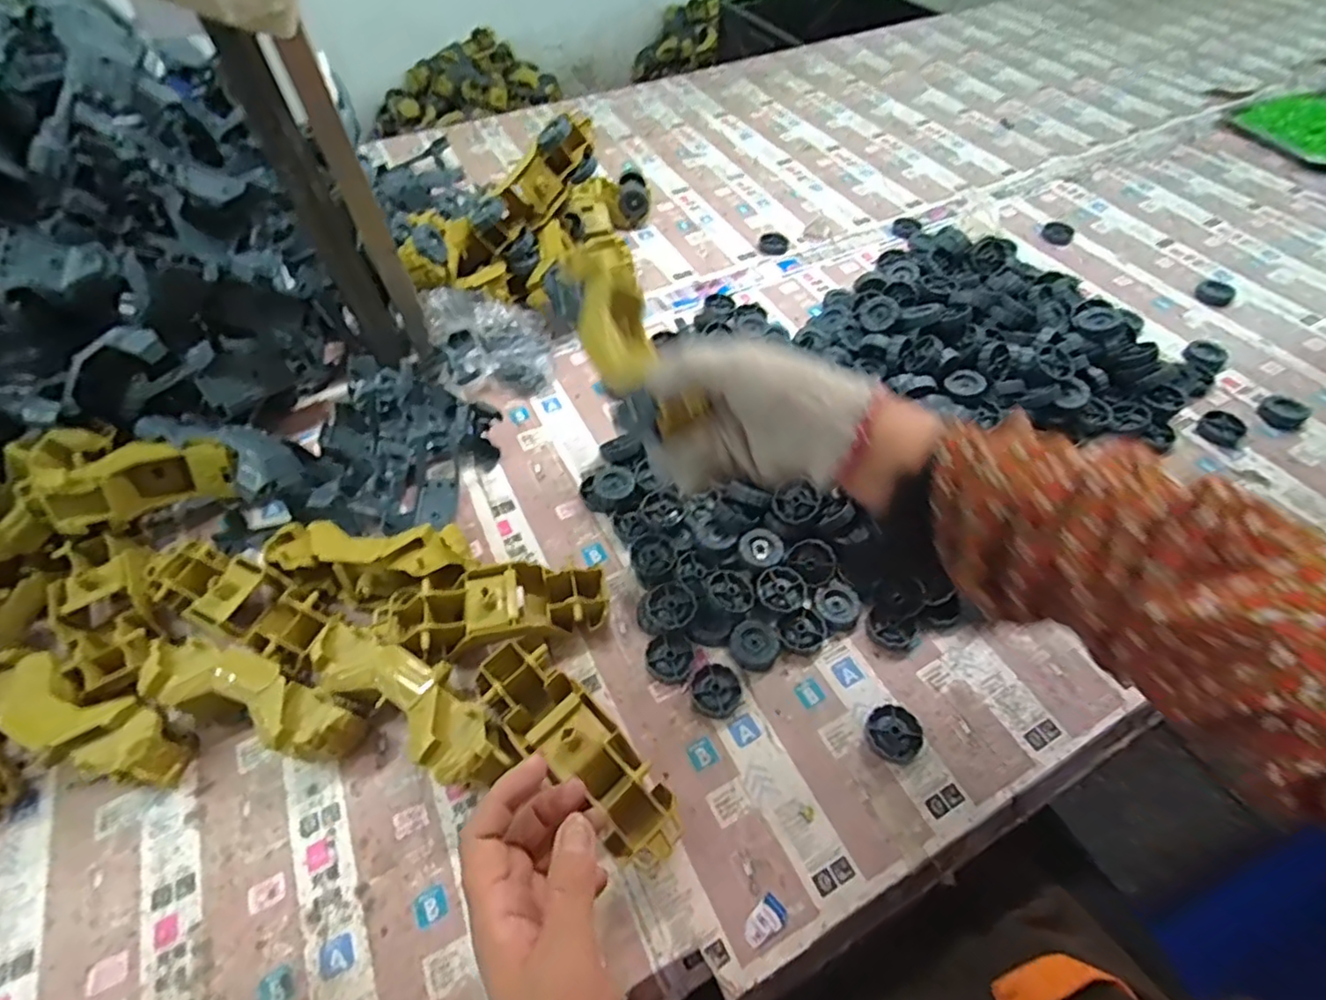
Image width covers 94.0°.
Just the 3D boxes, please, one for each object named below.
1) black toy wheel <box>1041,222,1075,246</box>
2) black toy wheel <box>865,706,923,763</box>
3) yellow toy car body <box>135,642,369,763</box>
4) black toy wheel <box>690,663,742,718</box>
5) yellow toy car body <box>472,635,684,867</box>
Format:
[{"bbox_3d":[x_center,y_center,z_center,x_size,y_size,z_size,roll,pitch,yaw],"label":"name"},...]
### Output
[{"bbox_3d":[0.542,-0.367,0.847,0.039,0.013,0.044,26,60,19],"label":"black toy wheel"},{"bbox_3d":[0.169,0.170,0.452,0.038,0.012,0.038,-1,55,2],"label":"black toy wheel"},{"bbox_3d":[-0.291,0.146,0.448,0.160,0.055,0.045,15,56,11],"label":"yellow toy car body"},{"bbox_3d":[0.041,0.145,0.469,0.037,0.011,0.038,-1,55,2],"label":"black toy wheel"},{"bbox_3d":[-0.060,0.167,0.426,0.176,0.050,0.058,38,65,25],"label":"yellow toy car body"}]

